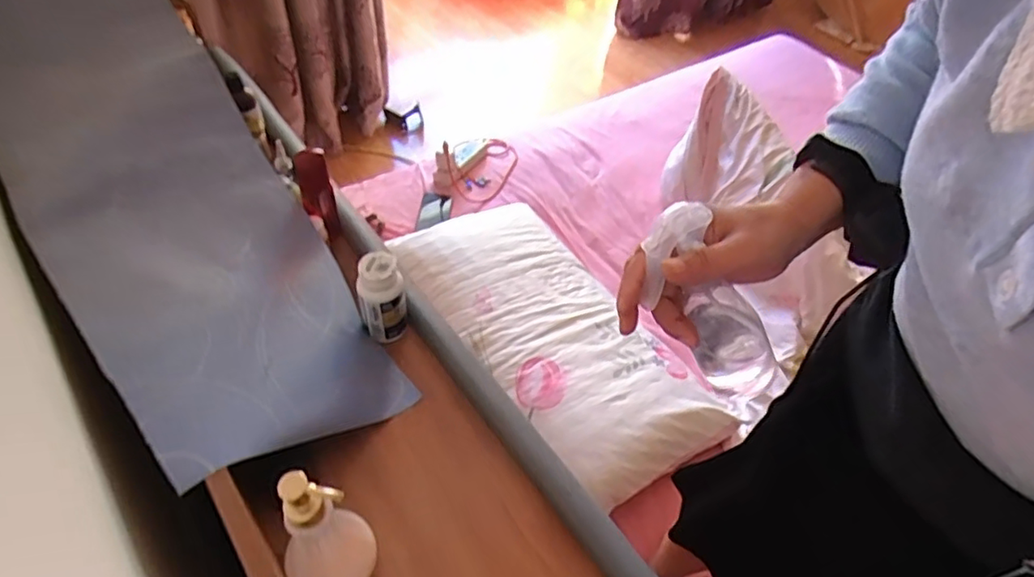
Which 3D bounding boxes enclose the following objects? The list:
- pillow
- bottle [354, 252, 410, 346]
[{"bbox_3d":[0.062,0.066,1.202,0.372,0.080,0.705,-23,56,-24],"label":"pillow"},{"bbox_3d":[-0.150,0.012,0.682,0.050,0.108,0.043,-7,50,-12],"label":"bottle"}]

